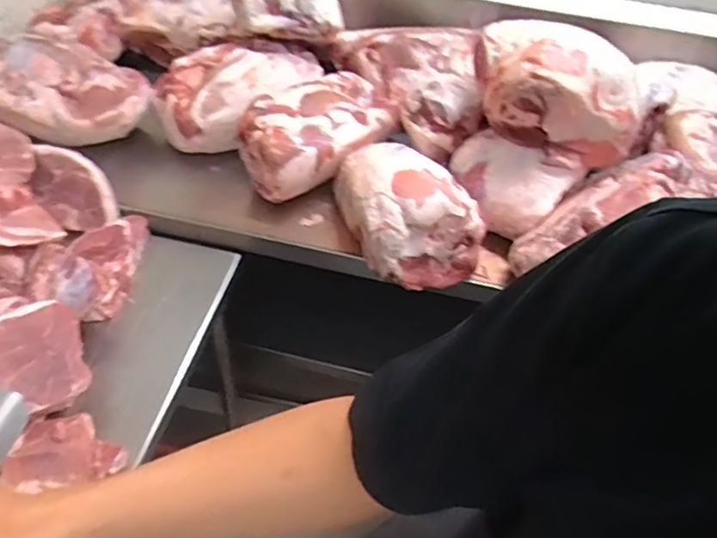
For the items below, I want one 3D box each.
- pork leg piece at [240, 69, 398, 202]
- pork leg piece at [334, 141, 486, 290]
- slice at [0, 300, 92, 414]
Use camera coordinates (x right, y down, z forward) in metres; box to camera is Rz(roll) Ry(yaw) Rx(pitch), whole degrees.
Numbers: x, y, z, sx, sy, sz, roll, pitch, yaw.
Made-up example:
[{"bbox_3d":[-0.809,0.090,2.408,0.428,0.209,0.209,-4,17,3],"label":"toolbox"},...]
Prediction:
[{"bbox_3d":[-0.067,-0.267,1.094,0.165,0.103,0.322,36,55,25],"label":"pork leg piece"},{"bbox_3d":[0.088,-0.115,0.990,0.193,0.123,0.280,-13,50,-16],"label":"pork leg piece"},{"bbox_3d":[-0.414,0.114,0.750,0.136,0.019,0.159,46,31,-6],"label":"slice"}]

